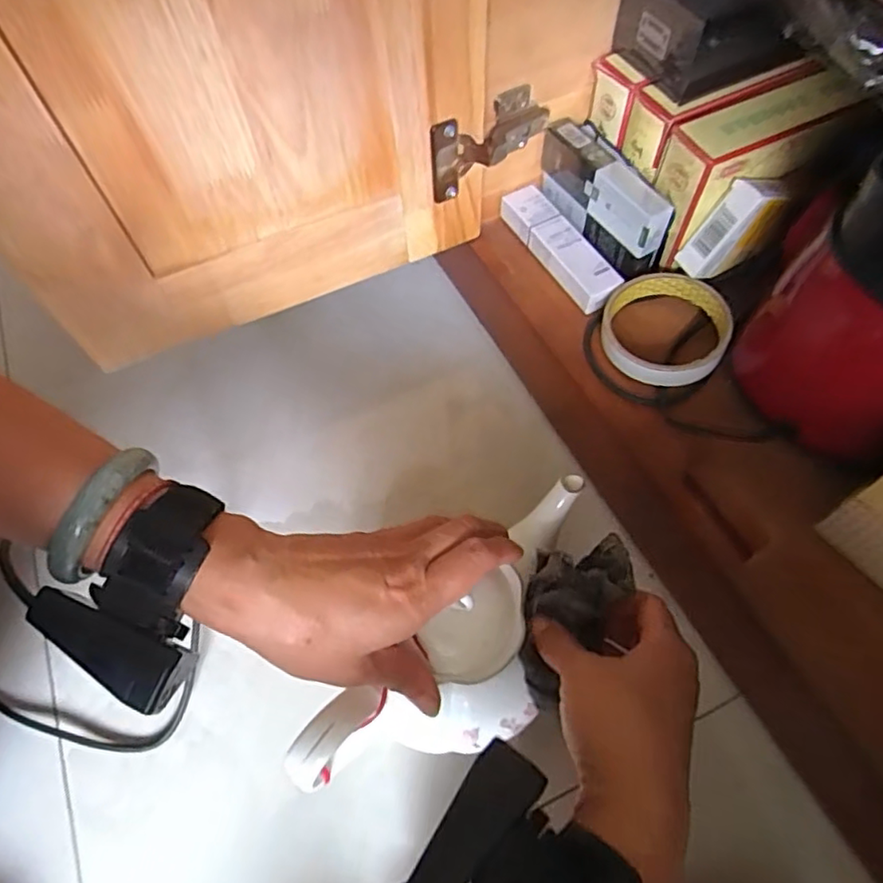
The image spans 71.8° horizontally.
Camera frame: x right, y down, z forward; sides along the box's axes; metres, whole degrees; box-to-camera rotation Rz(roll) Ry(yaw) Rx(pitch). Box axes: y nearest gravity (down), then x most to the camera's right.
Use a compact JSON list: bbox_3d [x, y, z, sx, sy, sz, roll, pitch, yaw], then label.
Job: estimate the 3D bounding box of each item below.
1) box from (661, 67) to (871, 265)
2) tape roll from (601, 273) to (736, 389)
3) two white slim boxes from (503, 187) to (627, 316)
[{"bbox_3d":[0.208,-0.187,0.423,0.121,0.097,0.044,-21,63,-9],"label":"box"},{"bbox_3d":[0.155,-0.080,0.427,0.085,0.025,0.080,-1,62,2],"label":"tape roll"},{"bbox_3d":[0.091,-0.150,0.475,0.033,0.025,0.124,-28,64,-12],"label":"two white slim boxes"}]

